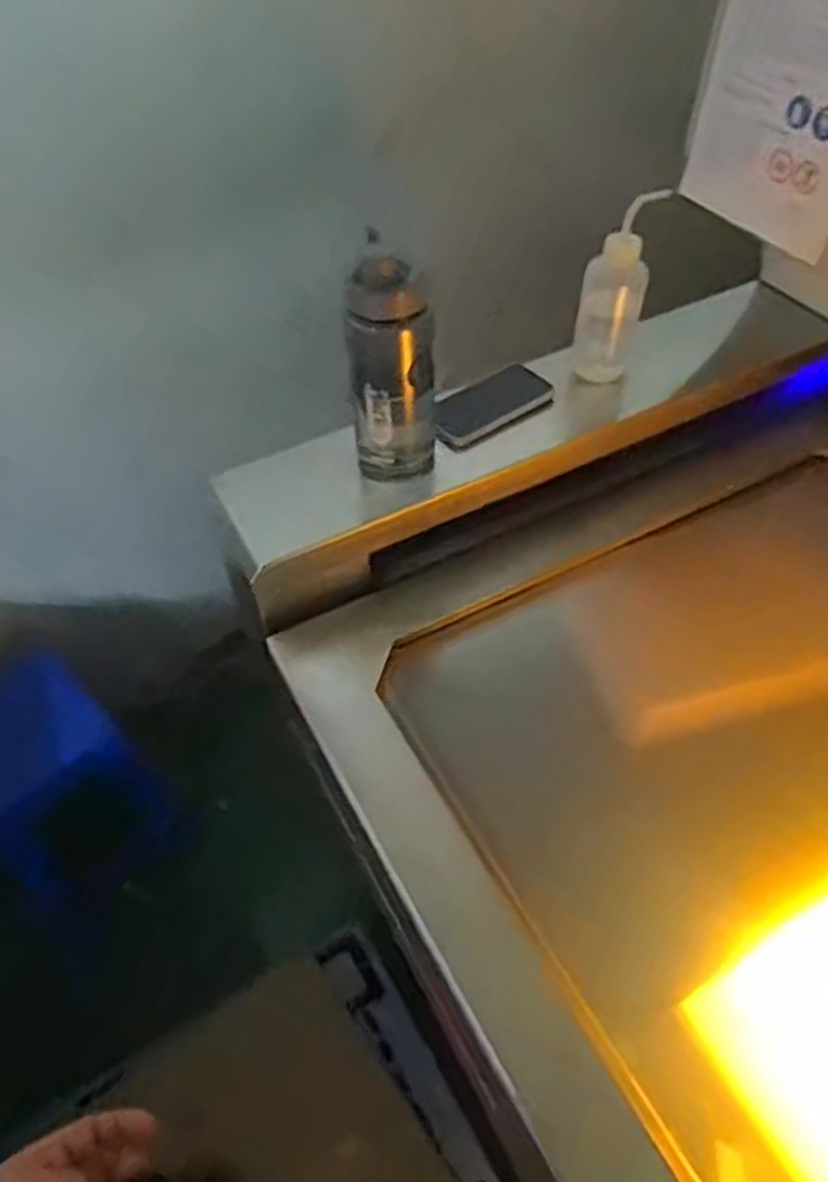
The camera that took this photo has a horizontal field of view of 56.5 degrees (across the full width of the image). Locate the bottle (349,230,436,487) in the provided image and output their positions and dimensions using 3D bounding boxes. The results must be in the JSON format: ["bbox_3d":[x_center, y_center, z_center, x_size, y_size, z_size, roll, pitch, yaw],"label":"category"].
[{"bbox_3d":[-0.023,-0.238,0.823,0.090,0.260,0.074,-10,51,-7],"label":"bottle"}]

